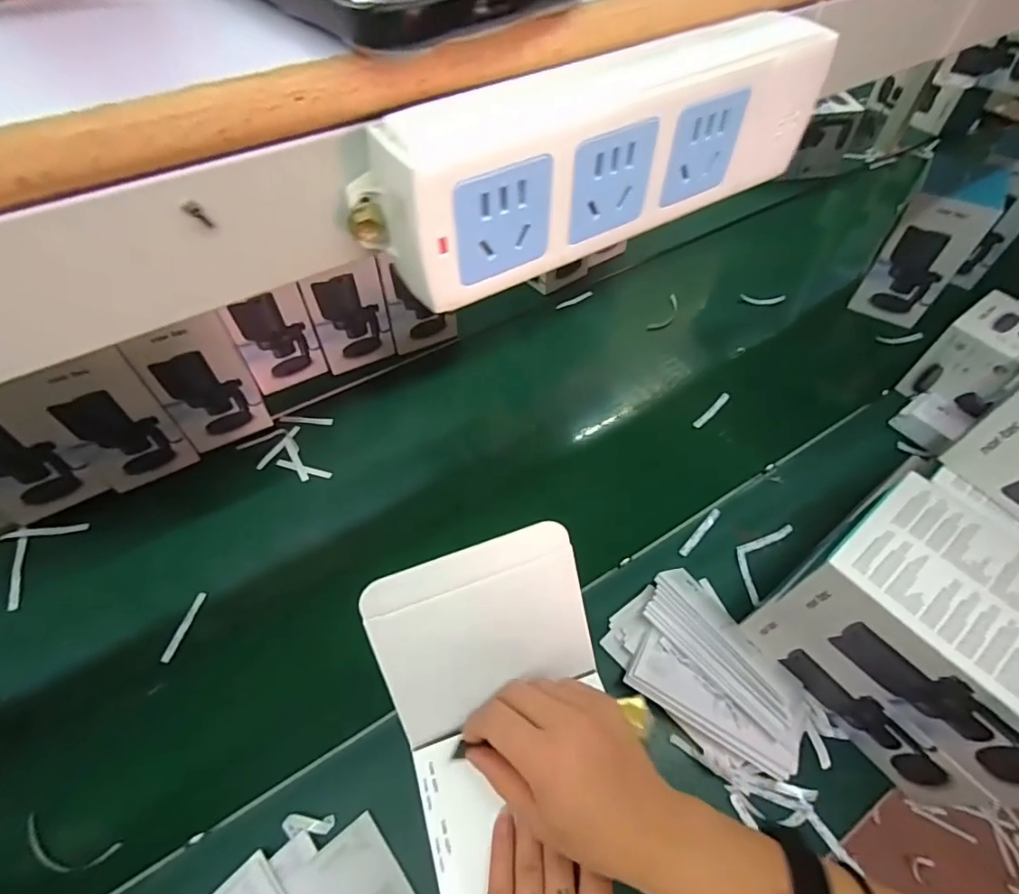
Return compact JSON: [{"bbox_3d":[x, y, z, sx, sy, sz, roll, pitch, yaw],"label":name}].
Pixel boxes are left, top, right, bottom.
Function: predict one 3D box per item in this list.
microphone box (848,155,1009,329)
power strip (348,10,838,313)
[{"bbox_3d":[0.711,-0.344,0.897,0.115,0.239,0.098,29,63,19],"label":"microphone box"},{"bbox_3d":[0.035,-0.100,0.176,0.173,0.052,0.027,-27,61,-14],"label":"power strip"}]

